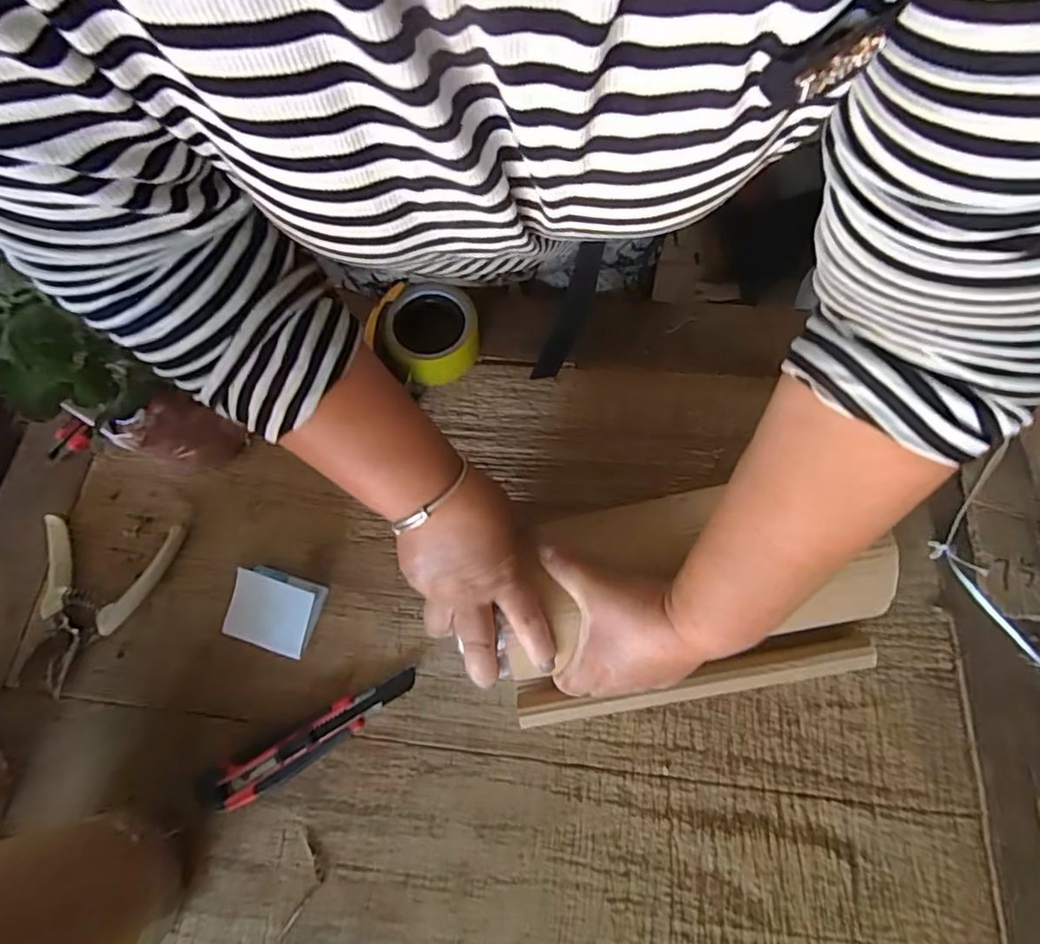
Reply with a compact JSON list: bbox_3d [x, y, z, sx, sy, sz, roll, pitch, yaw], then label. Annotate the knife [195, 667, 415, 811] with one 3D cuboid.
[{"bbox_3d":[-0.175,0.224,0.472,0.191,0.019,0.035,-27,70,-7],"label":"knife"}]

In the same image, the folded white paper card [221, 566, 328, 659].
[{"bbox_3d":[-0.219,0.123,0.508,0.075,0.025,0.064,14,71,8],"label":"folded white paper card"}]

